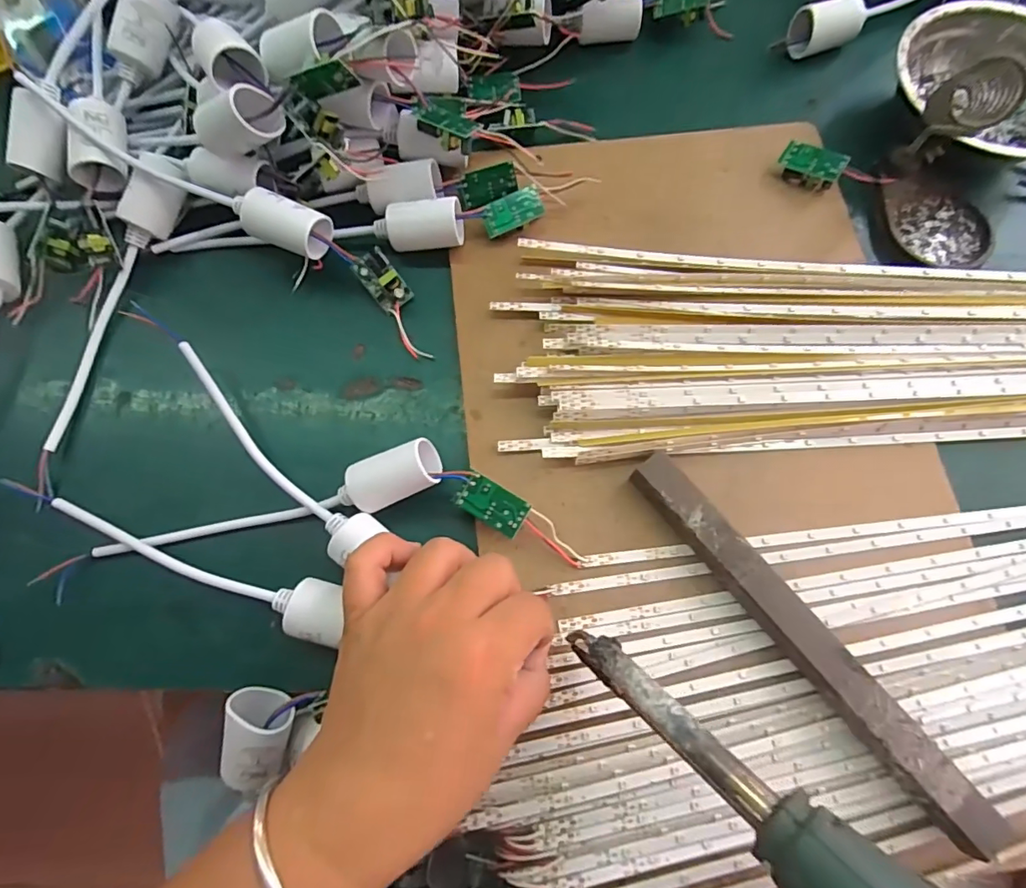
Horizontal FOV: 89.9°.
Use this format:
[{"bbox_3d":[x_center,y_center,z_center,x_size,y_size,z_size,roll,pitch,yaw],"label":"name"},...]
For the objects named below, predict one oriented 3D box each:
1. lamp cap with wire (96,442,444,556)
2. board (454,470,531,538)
[{"bbox_3d":[-0.126,0.033,0.265,0.180,0.035,0.026,-14,75,-3],"label":"lamp cap with wire"},{"bbox_3d":[-0.011,0.031,0.266,0.036,0.004,0.021,30,85,14],"label":"board"}]

